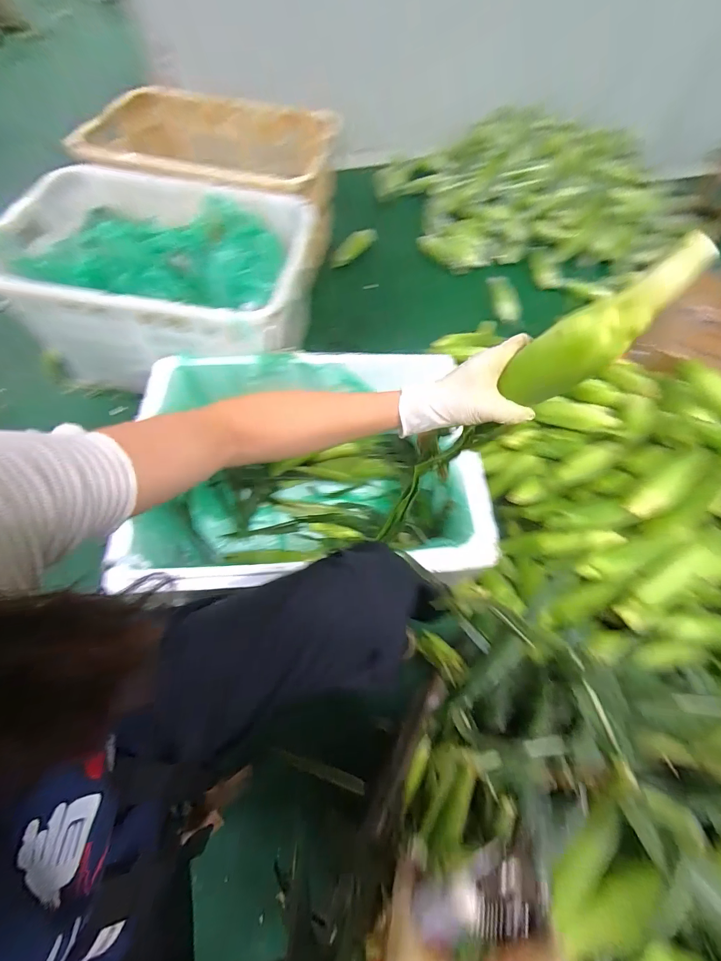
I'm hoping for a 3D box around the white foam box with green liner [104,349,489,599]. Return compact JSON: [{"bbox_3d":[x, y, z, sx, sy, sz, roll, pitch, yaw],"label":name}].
[{"bbox_3d":[-0.098,0.011,0.771,0.575,0.304,0.458,-4,62,-5],"label":"white foam box with green liner"}]

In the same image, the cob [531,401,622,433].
[{"bbox_3d":[0.541,-0.165,0.915,0.183,0.050,0.057,18,60,30],"label":"cob"}]

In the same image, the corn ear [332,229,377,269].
[{"bbox_3d":[-0.026,-0.877,1.371,0.064,0.069,0.251,31,64,13],"label":"corn ear"}]

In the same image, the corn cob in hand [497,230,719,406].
[{"bbox_3d":[0.202,-0.129,0.315,0.049,0.162,0.047,15,57,-28],"label":"corn cob in hand"}]

